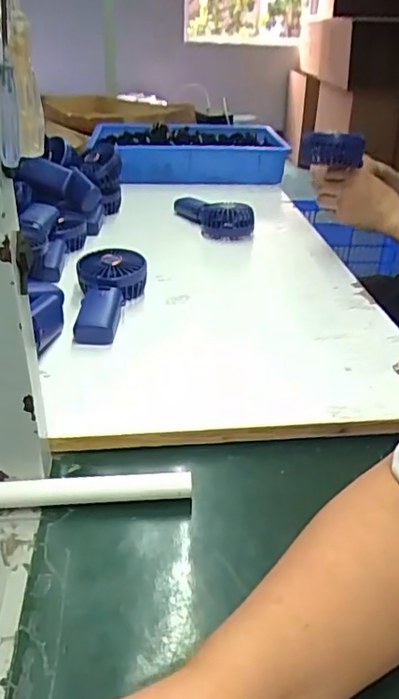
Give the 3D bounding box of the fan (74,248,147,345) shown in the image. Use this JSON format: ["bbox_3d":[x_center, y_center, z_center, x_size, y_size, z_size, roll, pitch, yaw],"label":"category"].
[{"bbox_3d":[-0.108,-0.070,0.698,0.089,0.046,0.166,-3,31,-8],"label":"fan"}]

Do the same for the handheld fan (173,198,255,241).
[{"bbox_3d":[0.026,-0.248,1.023,0.094,0.045,0.187,-14,35,-24],"label":"handheld fan"}]

